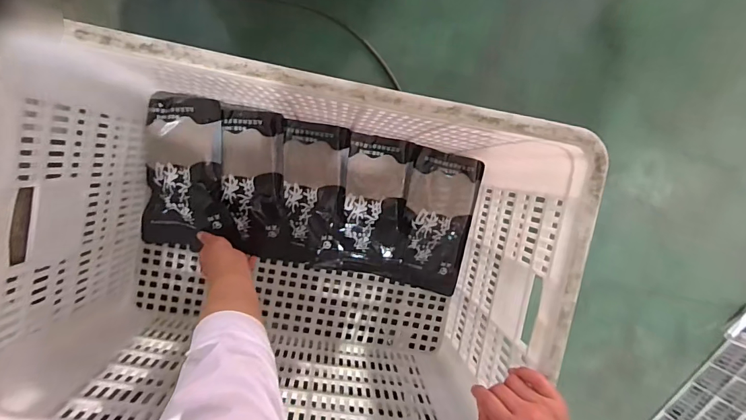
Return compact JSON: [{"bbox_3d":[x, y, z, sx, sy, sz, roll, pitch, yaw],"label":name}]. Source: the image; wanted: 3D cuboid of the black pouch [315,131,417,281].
[{"bbox_3d":[0.002,-0.002,0.756,0.144,0.058,0.243,11,95,-7],"label":"black pouch"}]

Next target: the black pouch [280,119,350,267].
[{"bbox_3d":[-0.102,-0.022,0.741,0.105,0.050,0.239,4,96,-6],"label":"black pouch"}]

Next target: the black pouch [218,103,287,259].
[{"bbox_3d":[-0.200,-0.037,0.723,0.103,0.025,0.256,-1,107,-5],"label":"black pouch"}]

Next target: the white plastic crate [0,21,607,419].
[{"bbox_3d":[-0.094,0.056,0.604,0.603,0.357,0.421,9,95,-6],"label":"white plastic crate"}]

